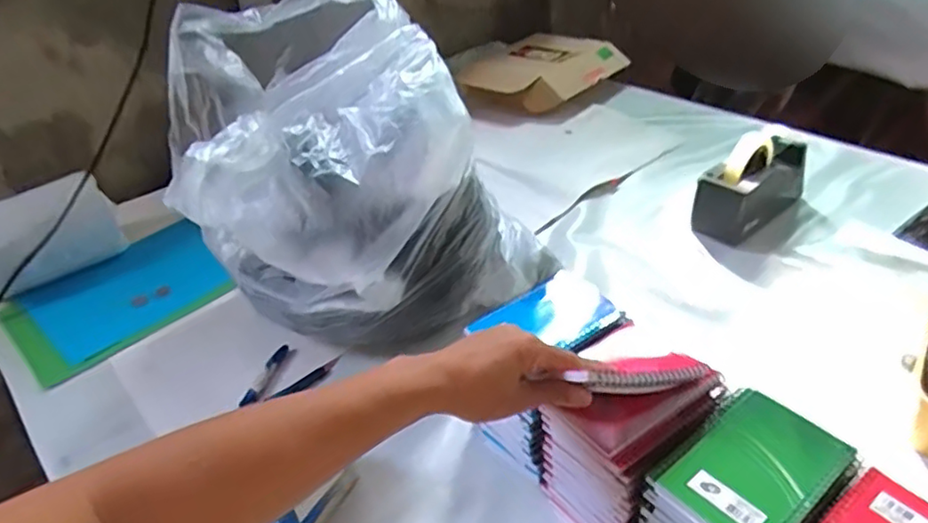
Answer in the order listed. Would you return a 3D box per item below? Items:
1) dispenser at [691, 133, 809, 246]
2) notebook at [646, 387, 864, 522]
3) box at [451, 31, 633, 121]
[{"bbox_3d":[0.437,-0.125,0.924,0.087,0.125,0.210,28,48,36],"label":"dispenser"},{"bbox_3d":[0.213,0.150,0.454,0.127,0.015,0.095,-30,43,-29],"label":"notebook"},{"bbox_3d":[0.157,-0.417,1.381,0.373,0.077,0.276,-33,45,-32],"label":"box"}]

